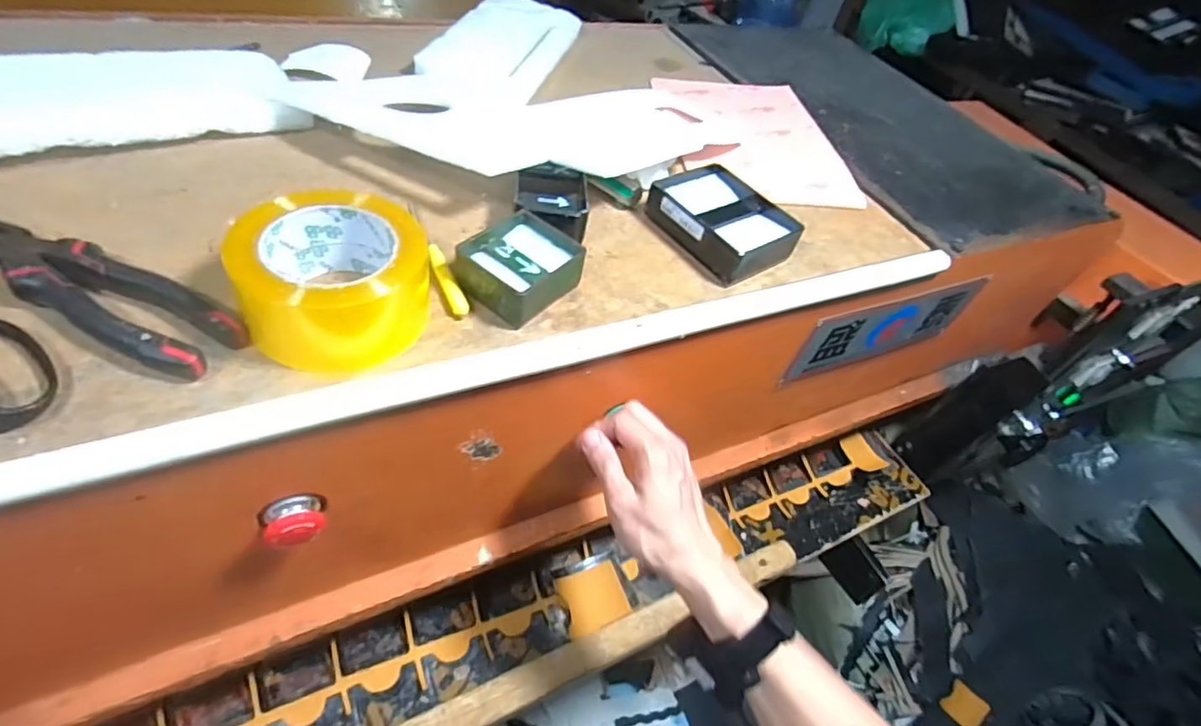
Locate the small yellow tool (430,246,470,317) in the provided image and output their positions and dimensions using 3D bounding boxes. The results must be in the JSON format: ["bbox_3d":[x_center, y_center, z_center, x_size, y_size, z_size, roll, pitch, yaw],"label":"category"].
[{"bbox_3d":[-0.111,-0.062,0.425,0.012,0.007,0.073,-15,54,-24],"label":"small yellow tool"}]

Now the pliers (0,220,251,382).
[{"bbox_3d":[-0.311,-0.045,0.356,0.194,0.028,0.050,26,33,8],"label":"pliers"}]

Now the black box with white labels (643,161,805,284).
[{"bbox_3d":[0.108,-0.129,0.516,0.096,0.030,0.114,-31,67,-28],"label":"black box with white labels"}]

